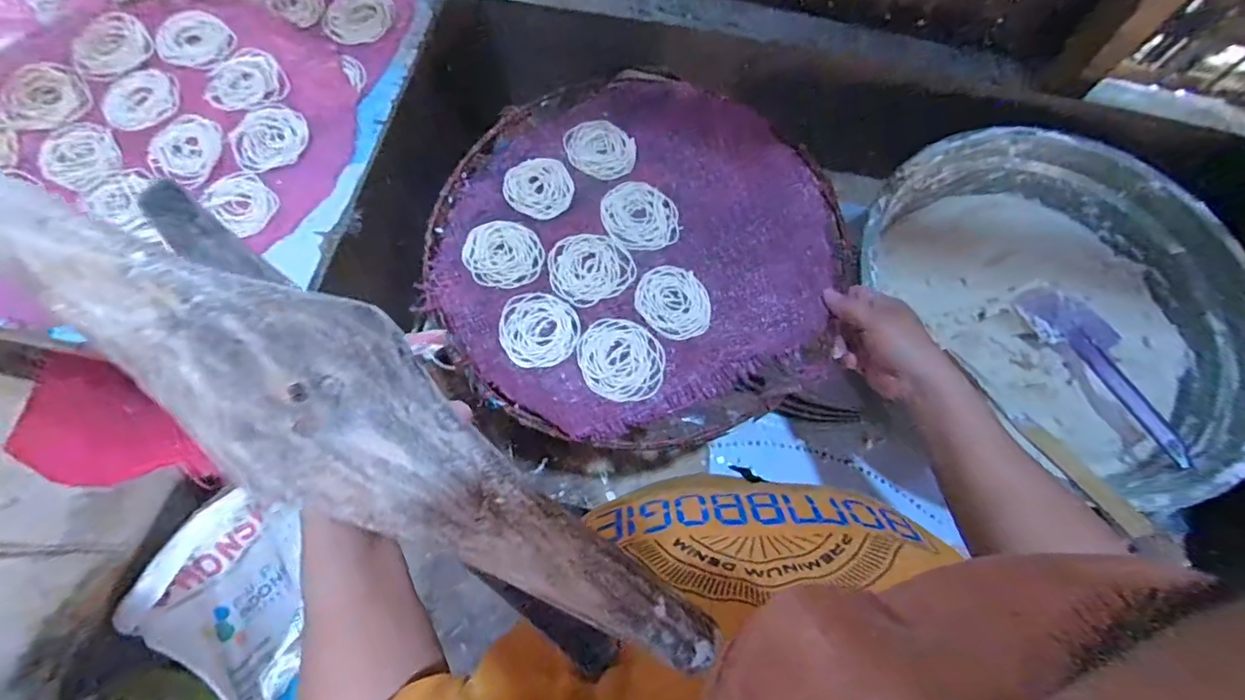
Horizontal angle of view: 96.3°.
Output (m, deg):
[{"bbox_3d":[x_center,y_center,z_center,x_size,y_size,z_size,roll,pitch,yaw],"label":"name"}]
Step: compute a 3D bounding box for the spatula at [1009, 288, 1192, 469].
[{"bbox_3d":[0.501,0.017,0.577,0.056,0.037,0.208,-27,73,-10],"label":"spatula"}]

